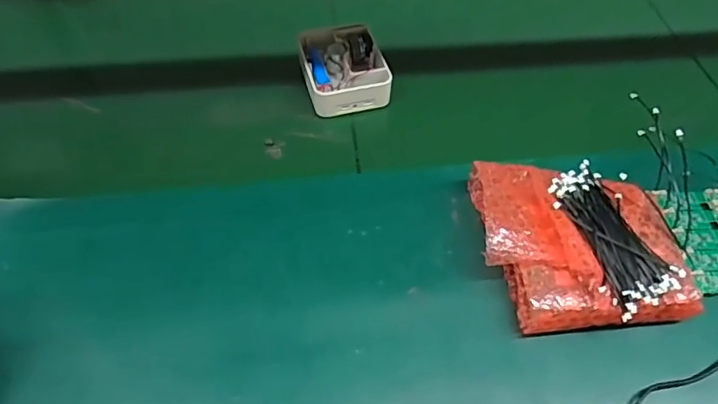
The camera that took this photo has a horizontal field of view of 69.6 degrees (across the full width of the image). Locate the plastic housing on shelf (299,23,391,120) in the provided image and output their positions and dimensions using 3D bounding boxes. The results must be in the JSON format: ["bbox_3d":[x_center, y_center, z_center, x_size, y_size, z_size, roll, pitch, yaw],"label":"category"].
[{"bbox_3d":[-0.022,-0.173,0.671,0.100,0.044,0.128,-12,56,-11],"label":"plastic housing on shelf"}]

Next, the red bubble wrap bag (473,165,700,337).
[{"bbox_3d":[0.212,0.036,0.508,0.187,0.060,0.175,-1,55,-3],"label":"red bubble wrap bag"}]

